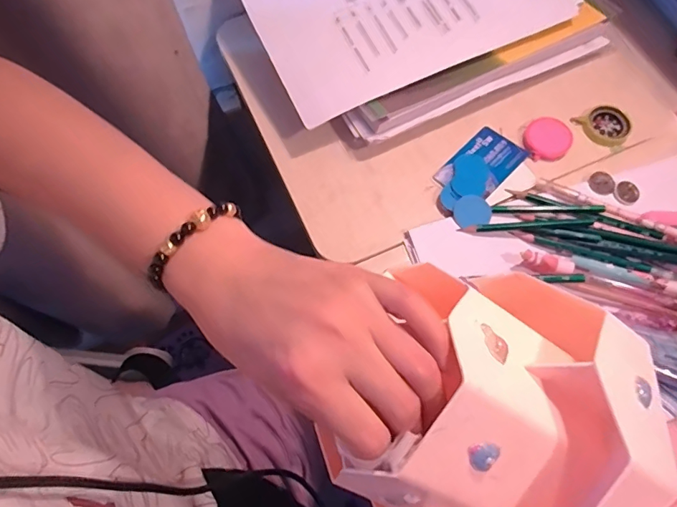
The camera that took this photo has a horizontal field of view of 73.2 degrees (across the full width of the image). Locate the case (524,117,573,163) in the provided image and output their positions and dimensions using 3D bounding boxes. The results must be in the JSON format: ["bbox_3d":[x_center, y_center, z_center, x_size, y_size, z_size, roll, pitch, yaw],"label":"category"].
[{"bbox_3d":[0.211,-0.115,0.457,0.042,0.011,0.046,0,67,0],"label":"case"}]

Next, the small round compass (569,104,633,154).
[{"bbox_3d":[0.273,-0.132,0.467,0.040,0.012,0.054,-42,74,-16],"label":"small round compass"}]

